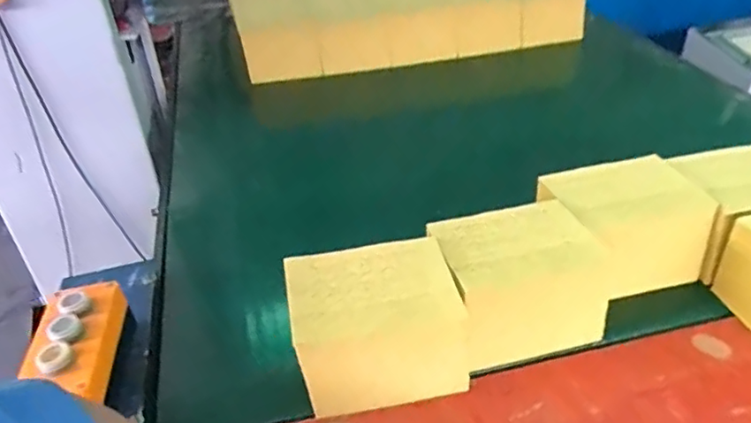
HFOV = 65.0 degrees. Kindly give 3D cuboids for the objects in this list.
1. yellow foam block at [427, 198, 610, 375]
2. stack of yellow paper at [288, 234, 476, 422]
[{"bbox_3d":[0.159,0.076,0.664,0.170,0.115,0.128,-12,36,-12],"label":"yellow foam block"},{"bbox_3d":[0.001,0.121,0.614,0.169,0.128,0.116,-9,35,-7],"label":"stack of yellow paper"}]

